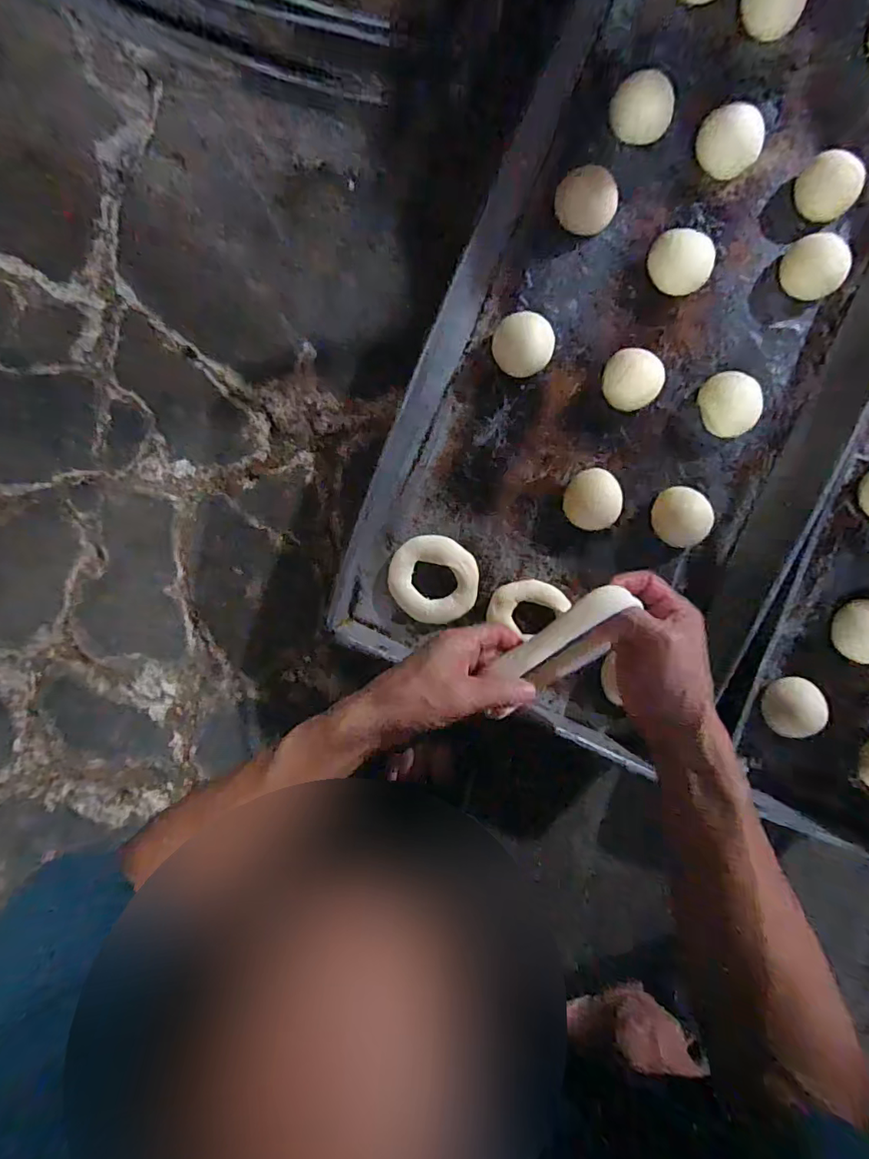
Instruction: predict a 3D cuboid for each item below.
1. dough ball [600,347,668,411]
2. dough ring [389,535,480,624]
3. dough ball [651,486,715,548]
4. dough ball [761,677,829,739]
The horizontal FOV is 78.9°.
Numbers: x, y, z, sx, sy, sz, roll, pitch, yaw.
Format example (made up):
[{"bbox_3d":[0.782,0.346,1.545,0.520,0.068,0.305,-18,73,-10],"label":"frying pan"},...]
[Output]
[{"bbox_3d":[0.191,-0.193,0.510,0.051,0.029,0.055,0,95,2],"label":"dough ball"},{"bbox_3d":[-0.001,0.000,0.528,0.087,0.018,0.085,0,95,2],"label":"dough ring"},{"bbox_3d":[0.242,-0.061,0.520,0.052,0.039,0.056,5,91,1],"label":"dough ball"},{"bbox_3d":[0.361,0.127,0.528,0.048,0.038,0.056,20,92,1],"label":"dough ball"}]

